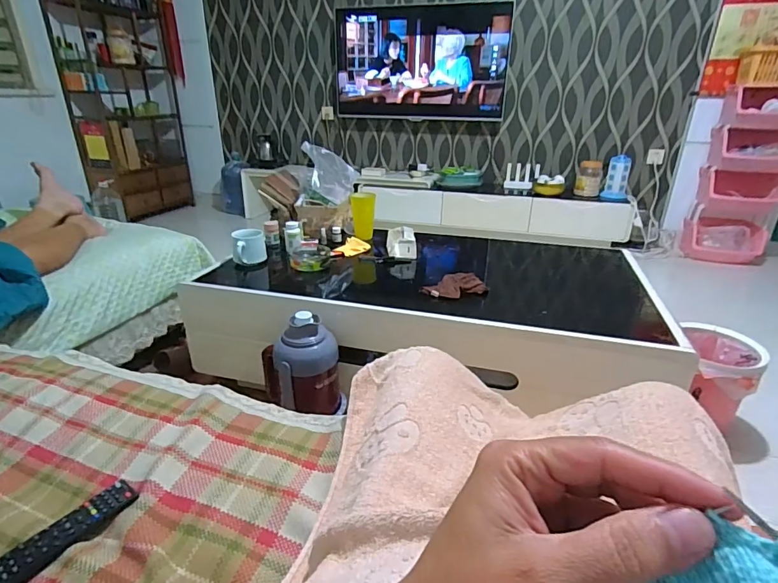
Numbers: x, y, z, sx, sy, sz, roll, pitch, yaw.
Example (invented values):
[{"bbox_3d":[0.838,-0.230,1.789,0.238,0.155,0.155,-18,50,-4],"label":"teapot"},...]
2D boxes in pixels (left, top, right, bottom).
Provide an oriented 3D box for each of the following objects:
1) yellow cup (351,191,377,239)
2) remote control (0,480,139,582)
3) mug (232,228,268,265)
[{"bbox_3d":[-0.092,-0.273,1.580,0.084,0.150,0.085,-2,24,-6],"label":"yellow cup"},{"bbox_3d":[-0.380,0.284,0.495,0.045,0.017,0.177,17,29,33],"label":"remote control"},{"bbox_3d":[-0.425,-0.131,1.346,0.096,0.101,0.090,-6,25,-15],"label":"mug"}]

